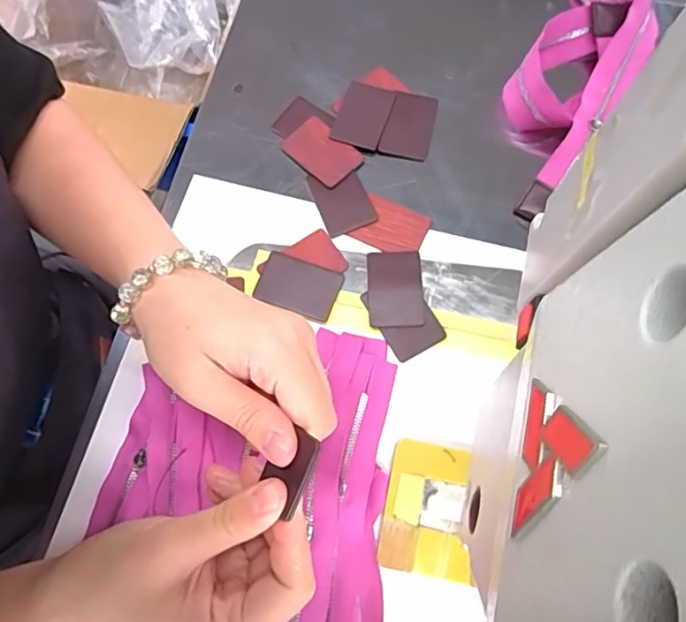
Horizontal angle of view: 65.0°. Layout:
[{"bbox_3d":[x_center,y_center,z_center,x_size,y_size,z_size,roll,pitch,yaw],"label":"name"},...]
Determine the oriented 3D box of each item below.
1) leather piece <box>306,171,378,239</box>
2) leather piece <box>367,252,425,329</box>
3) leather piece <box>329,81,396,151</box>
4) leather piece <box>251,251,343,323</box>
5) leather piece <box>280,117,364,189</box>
[{"bbox_3d":[-0.001,-0.076,0.369,0.034,0.004,0.048,-23,75,-6],"label":"leather piece"},{"bbox_3d":[0.034,-0.014,0.351,0.035,0.004,0.052,-2,74,0],"label":"leather piece"},{"bbox_3d":[0.014,-0.140,0.385,0.035,0.004,0.051,19,75,6],"label":"leather piece"},{"bbox_3d":[-0.029,-0.016,0.352,0.051,0.004,0.034,20,75,6],"label":"leather piece"},{"bbox_3d":[-0.015,-0.112,0.379,0.035,0.005,0.053,-43,78,-11],"label":"leather piece"}]

